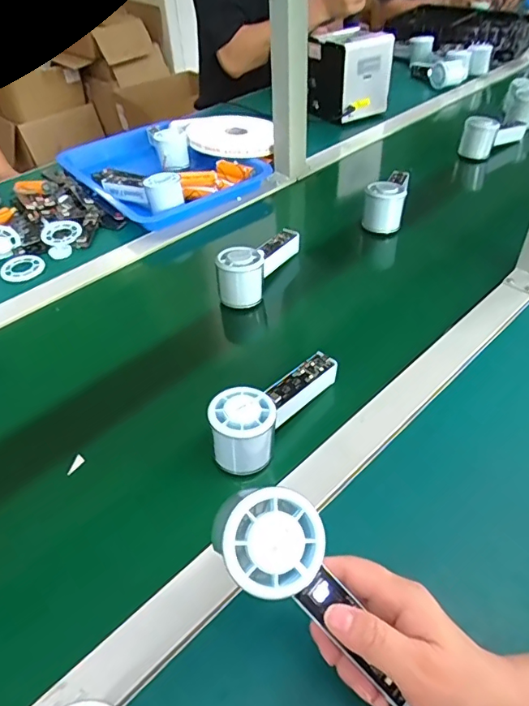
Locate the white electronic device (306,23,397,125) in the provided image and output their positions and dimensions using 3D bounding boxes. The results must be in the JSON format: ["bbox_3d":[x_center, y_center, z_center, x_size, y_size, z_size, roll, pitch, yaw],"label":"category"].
[{"bbox_3d":[0.167,-0.557,0.999,0.136,0.144,0.118,-25,51,-20],"label":"white electronic device"}]

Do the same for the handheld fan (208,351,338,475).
[{"bbox_3d":[0.012,0.043,0.468,0.061,0.056,0.148,32,55,28],"label":"handheld fan"}]

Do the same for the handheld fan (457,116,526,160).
[{"bbox_3d":[0.408,-0.395,0.899,0.128,0.062,0.057,-21,49,-17],"label":"handheld fan"}]

